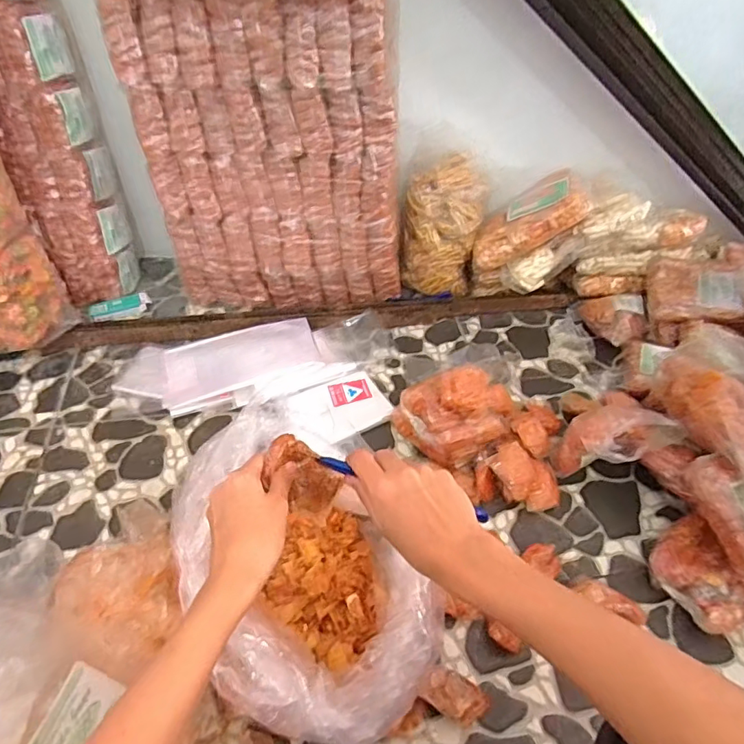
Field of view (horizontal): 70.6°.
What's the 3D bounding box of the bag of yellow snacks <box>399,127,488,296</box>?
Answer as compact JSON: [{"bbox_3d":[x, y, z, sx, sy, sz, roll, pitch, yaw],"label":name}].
[{"bbox_3d":[0.152,-0.333,1.126,0.168,0.336,0.080,5,26,3],"label":"bag of yellow snacks"}]

